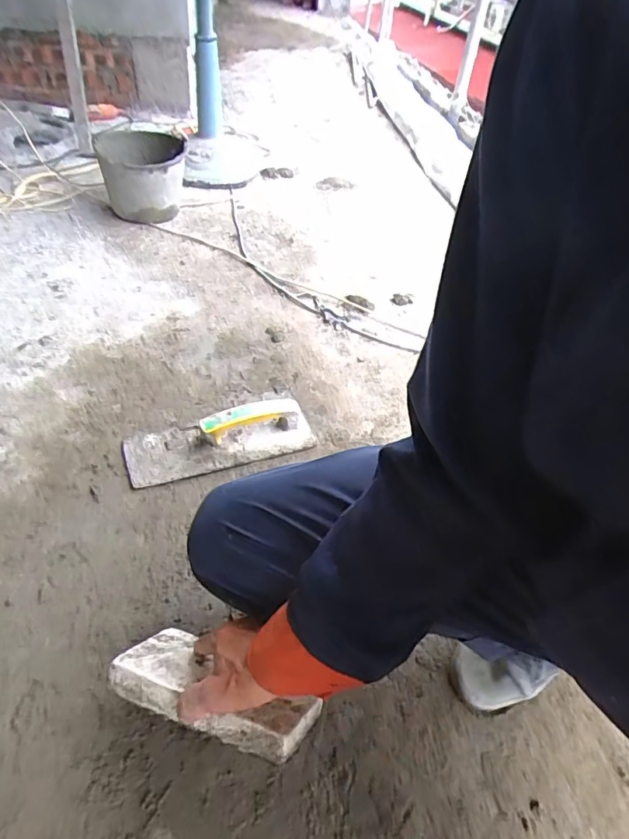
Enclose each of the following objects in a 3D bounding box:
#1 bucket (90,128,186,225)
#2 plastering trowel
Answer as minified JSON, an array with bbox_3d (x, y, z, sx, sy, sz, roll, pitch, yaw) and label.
[{"bbox_3d":[-0.476,-0.686,1.425,0.231,0.209,0.245,-9,45,-14],"label":"bucket"},{"bbox_3d":[-0.150,0.019,0.811,0.289,0.069,0.107,-12,46,-17],"label":"plastering trowel"}]

